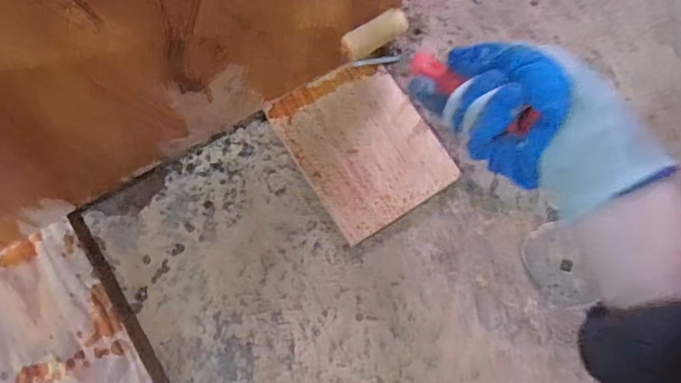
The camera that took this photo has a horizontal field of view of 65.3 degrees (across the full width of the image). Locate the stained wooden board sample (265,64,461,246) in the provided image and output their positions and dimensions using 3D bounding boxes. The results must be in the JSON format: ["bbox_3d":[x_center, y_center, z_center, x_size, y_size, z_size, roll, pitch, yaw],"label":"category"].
[{"bbox_3d":[0.020,-0.043,0.494,0.119,0.017,0.148,-31,76,-11],"label":"stained wooden board sample"}]

